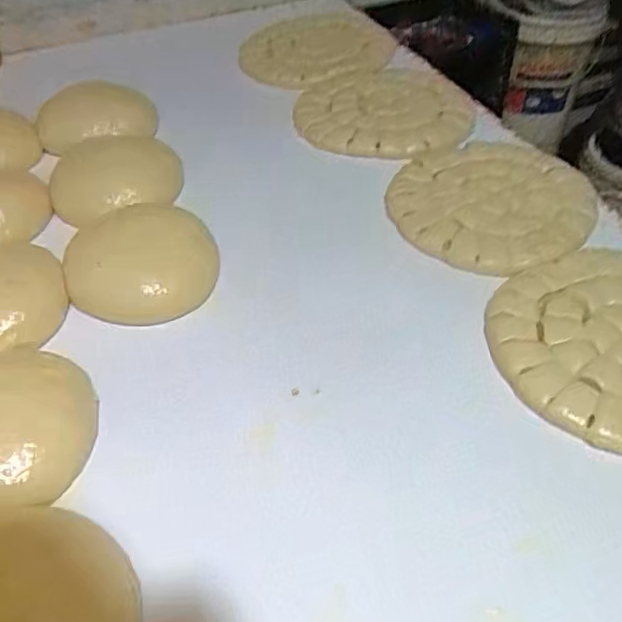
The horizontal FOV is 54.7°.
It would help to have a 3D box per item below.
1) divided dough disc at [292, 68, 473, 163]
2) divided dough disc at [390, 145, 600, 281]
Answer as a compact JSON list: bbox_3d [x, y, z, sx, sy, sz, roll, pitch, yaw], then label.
[{"bbox_3d":[0.123,-0.350,1.052,0.299,0.049,0.263,-10,48,5],"label":"divided dough disc"},{"bbox_3d":[0.259,-0.162,0.873,0.268,0.029,0.278,-1,48,1],"label":"divided dough disc"}]

